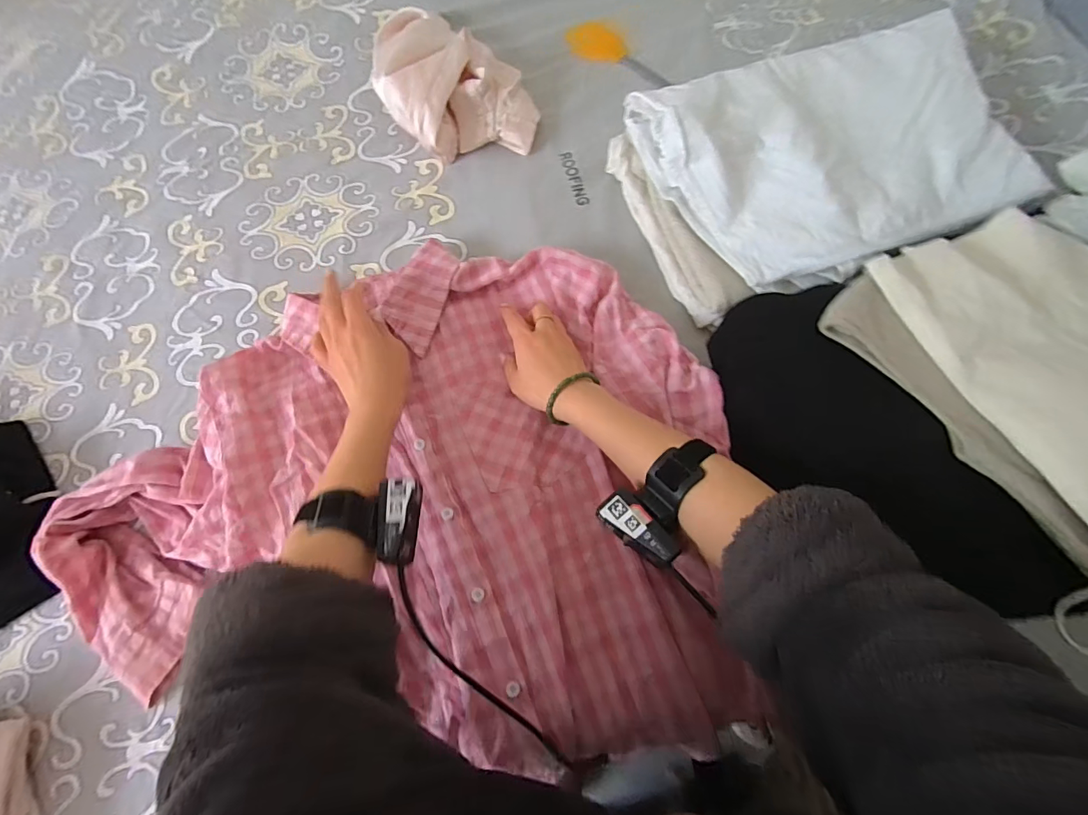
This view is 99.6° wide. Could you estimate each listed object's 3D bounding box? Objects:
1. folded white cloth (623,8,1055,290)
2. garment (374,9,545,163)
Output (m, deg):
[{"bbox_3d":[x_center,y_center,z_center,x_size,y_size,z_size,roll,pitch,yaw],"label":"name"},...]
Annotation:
[{"bbox_3d":[0.311,-0.281,0.503,0.360,0.050,0.264,-20,75,-3],"label":"folded white cloth"},{"bbox_3d":[-0.123,-0.443,0.602,0.186,0.072,0.241,-15,73,-1],"label":"garment"}]

